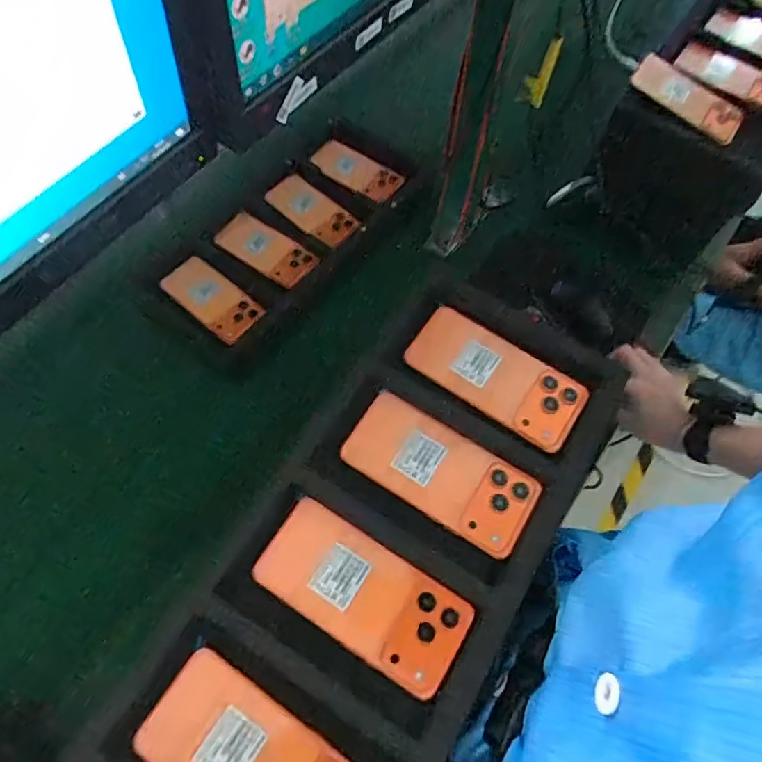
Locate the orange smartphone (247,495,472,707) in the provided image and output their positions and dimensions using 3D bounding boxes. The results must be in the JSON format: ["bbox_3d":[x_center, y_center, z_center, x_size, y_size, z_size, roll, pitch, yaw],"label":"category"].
[{"bbox_3d":[-0.014,0.163,0.412,0.161,0.006,0.076,29,68,13],"label":"orange smartphone"}]

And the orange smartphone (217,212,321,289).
[{"bbox_3d":[-0.178,-0.203,0.823,0.152,0.015,0.073,36,79,8],"label":"orange smartphone"}]

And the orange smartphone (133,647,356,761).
[{"bbox_3d":[-0.085,0.264,0.365,0.162,0.011,0.076,31,68,13],"label":"orange smartphone"}]

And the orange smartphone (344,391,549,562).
[{"bbox_3d":[0.051,0.076,0.458,0.161,0.012,0.076,30,68,13],"label":"orange smartphone"}]

